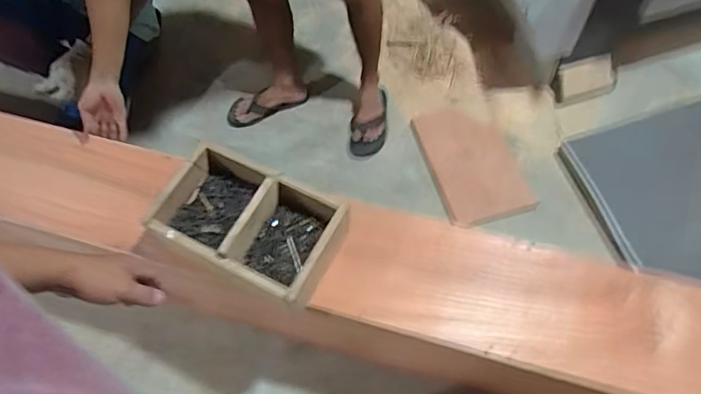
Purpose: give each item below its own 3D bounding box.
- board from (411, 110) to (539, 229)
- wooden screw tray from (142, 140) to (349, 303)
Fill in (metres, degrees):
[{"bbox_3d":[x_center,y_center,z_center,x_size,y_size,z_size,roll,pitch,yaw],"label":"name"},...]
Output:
[{"bbox_3d":[0.380,-0.106,1.653,0.256,0.021,0.398,-20,72,-4],"label":"board"},{"bbox_3d":[-0.207,0.042,1.030,0.382,0.088,0.211,24,65,14],"label":"wooden screw tray"}]

